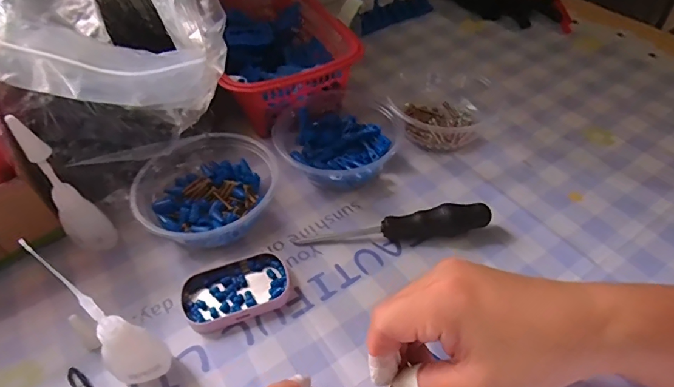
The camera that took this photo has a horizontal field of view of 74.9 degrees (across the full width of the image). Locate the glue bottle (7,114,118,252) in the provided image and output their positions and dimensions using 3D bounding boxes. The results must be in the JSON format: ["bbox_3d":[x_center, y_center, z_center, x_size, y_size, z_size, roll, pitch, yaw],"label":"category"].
[{"bbox_3d":[-0.200,0.000,0.326,0.025,0.125,0.023,11,49,12],"label":"glue bottle"}]

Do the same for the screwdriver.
[{"bbox_3d":[0.046,0.026,0.359,0.153,0.028,0.019,-3,48,-1],"label":"screwdriver"}]

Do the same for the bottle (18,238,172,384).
[{"bbox_3d":[-0.131,0.072,0.252,0.031,0.134,0.030,34,57,28],"label":"bottle"}]

